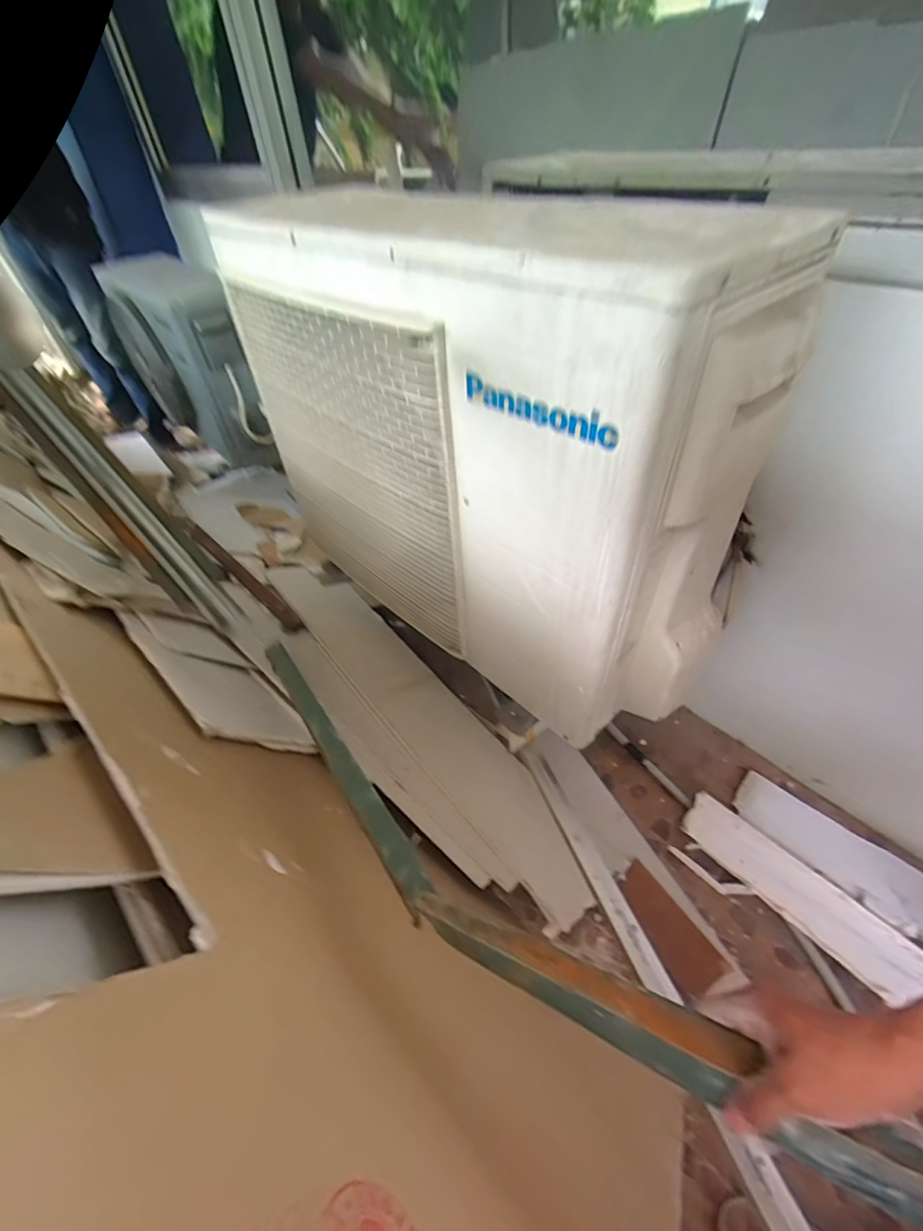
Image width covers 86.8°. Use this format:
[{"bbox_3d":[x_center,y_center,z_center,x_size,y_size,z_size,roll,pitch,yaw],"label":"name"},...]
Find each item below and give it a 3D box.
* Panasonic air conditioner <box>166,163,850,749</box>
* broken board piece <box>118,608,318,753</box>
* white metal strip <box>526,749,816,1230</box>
[{"bbox_3d":[0.015,-0.268,0.802,0.315,0.612,0.870,-35,53,-25],"label":"Panasonic air conditioner"},{"bbox_3d":[-0.476,0.133,0.973,0.403,0.257,0.018,34,91,31],"label":"broken board piece"},{"bbox_3d":[0.238,0.446,0.589,0.036,0.022,0.738,-15,33,-9],"label":"white metal strip"}]

